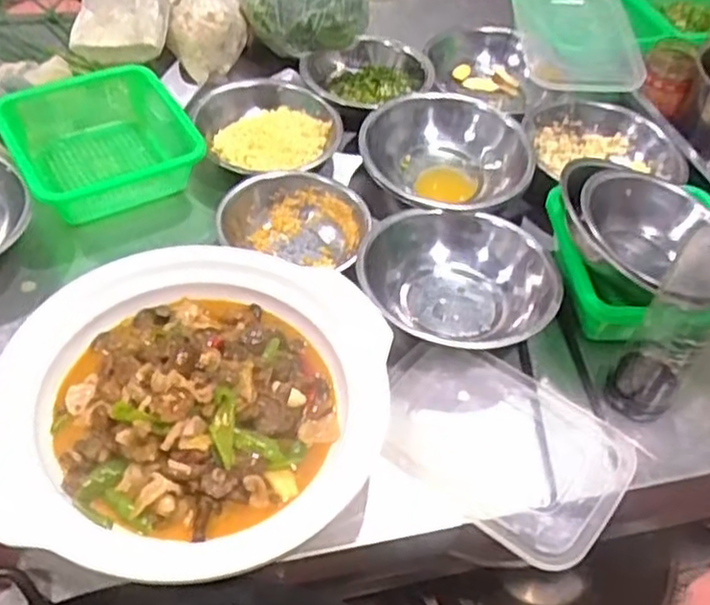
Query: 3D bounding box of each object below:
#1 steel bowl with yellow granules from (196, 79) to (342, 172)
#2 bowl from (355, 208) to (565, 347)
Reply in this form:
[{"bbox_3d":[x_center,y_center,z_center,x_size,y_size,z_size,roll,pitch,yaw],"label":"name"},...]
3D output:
[{"bbox_3d":[-0.089,-0.183,0.824,0.152,0.050,0.149,3,49,-4],"label":"steel bowl with yellow granules"},{"bbox_3d":[0.091,-0.018,0.693,0.175,0.060,0.167,3,49,-4],"label":"bowl"}]

